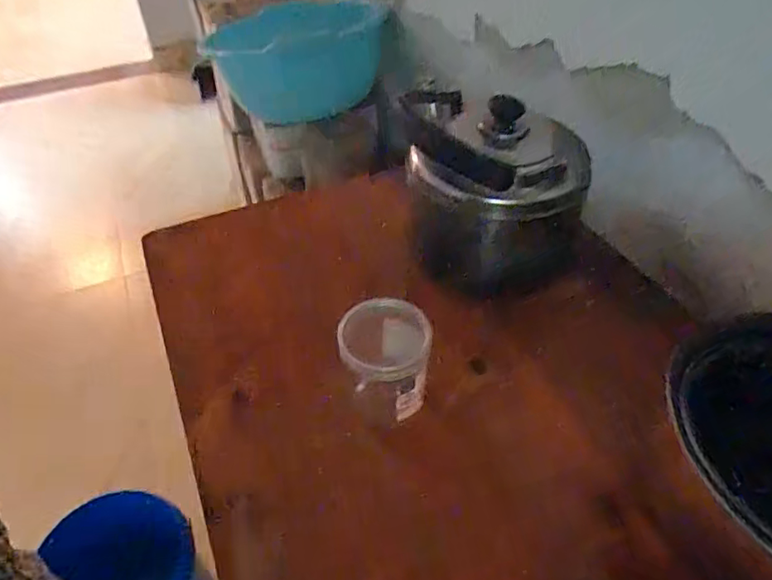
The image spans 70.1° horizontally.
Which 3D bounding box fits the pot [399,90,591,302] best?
[{"bbox_3d":[0.123,-0.117,0.634,0.176,0.178,0.172,-1,45,1],"label":"pot"}]

